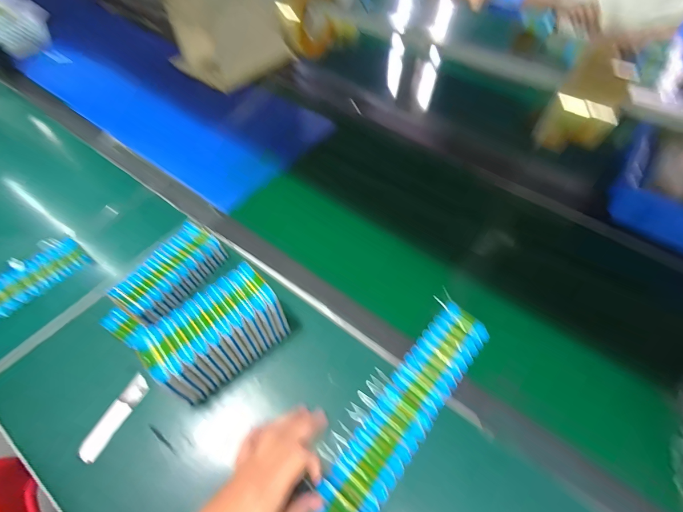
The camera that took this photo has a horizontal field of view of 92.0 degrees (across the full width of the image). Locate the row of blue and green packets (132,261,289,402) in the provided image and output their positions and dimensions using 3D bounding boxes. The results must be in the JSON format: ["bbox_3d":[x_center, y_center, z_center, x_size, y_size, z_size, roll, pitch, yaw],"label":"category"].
[{"bbox_3d":[-0.153,0.101,0.418,0.081,0.098,0.153,39,61,23],"label":"row of blue and green packets"}]

